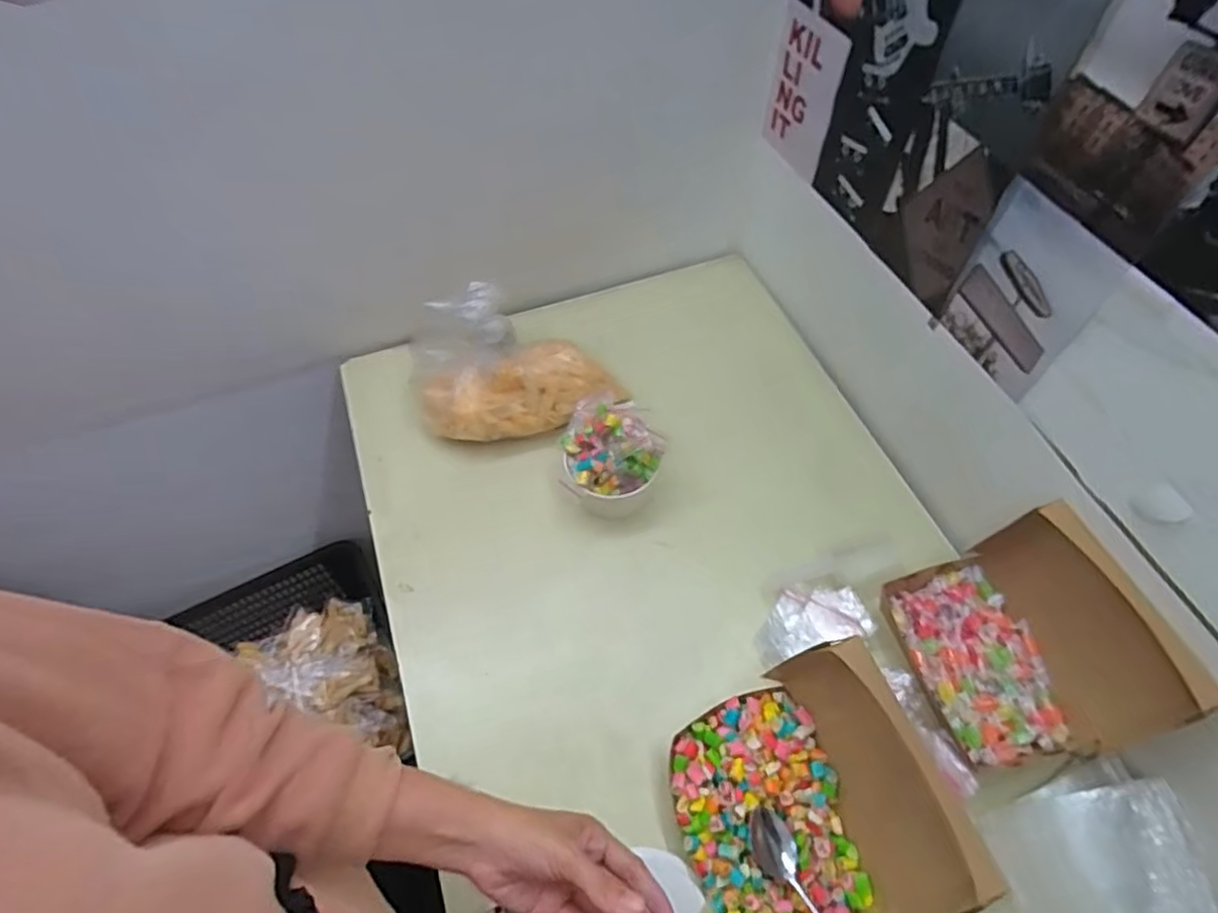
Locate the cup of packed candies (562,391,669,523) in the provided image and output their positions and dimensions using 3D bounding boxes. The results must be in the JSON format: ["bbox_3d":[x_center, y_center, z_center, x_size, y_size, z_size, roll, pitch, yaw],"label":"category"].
[{"bbox_3d":[0.006,0.000,0.721,0.104,0.115,0.113,0,57,1],"label":"cup of packed candies"}]

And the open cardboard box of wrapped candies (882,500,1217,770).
[{"bbox_3d":[0.364,0.160,0.562,0.146,0.142,0.188,-12,58,-7],"label":"open cardboard box of wrapped candies"}]

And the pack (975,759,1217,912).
[{"bbox_3d":[0.402,0.328,0.533,0.148,0.038,0.113,-9,57,-5],"label":"pack"}]

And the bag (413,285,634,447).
[{"bbox_3d":[-0.108,-0.099,0.789,0.240,0.103,0.148,-9,57,-5],"label":"bag"}]

